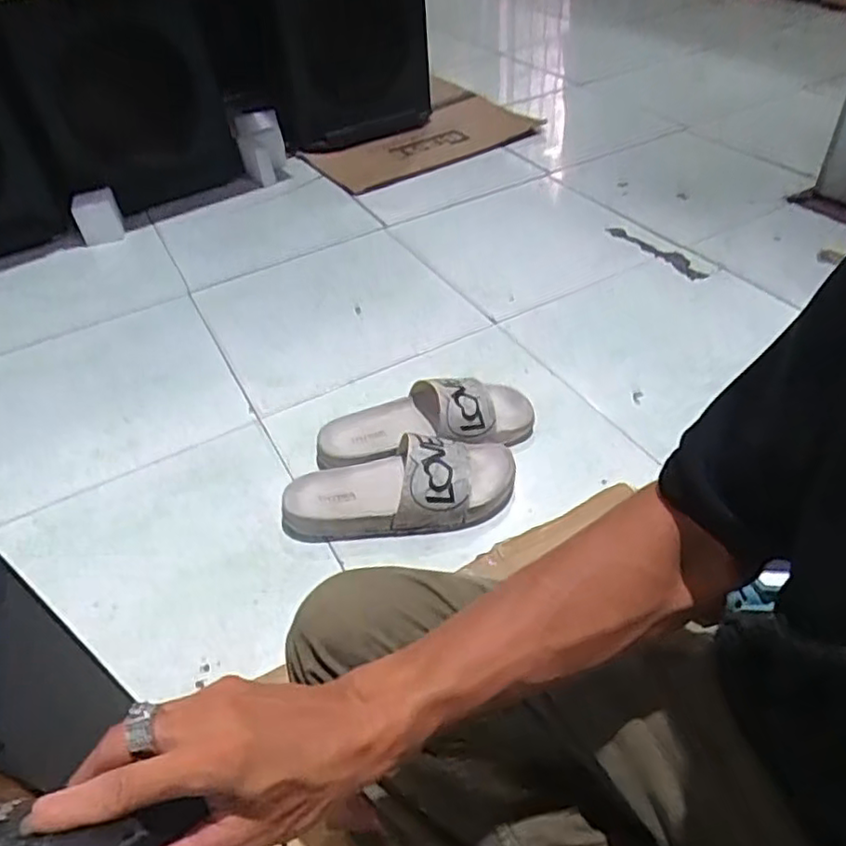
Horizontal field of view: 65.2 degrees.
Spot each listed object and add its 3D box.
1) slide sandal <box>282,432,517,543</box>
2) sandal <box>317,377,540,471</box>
[{"bbox_3d":[-0.028,0.070,0.793,0.284,0.080,0.113,-8,44,-1],"label":"slide sandal"},{"bbox_3d":[0.004,-0.001,0.868,0.283,0.083,0.098,-12,44,-6],"label":"sandal"}]

